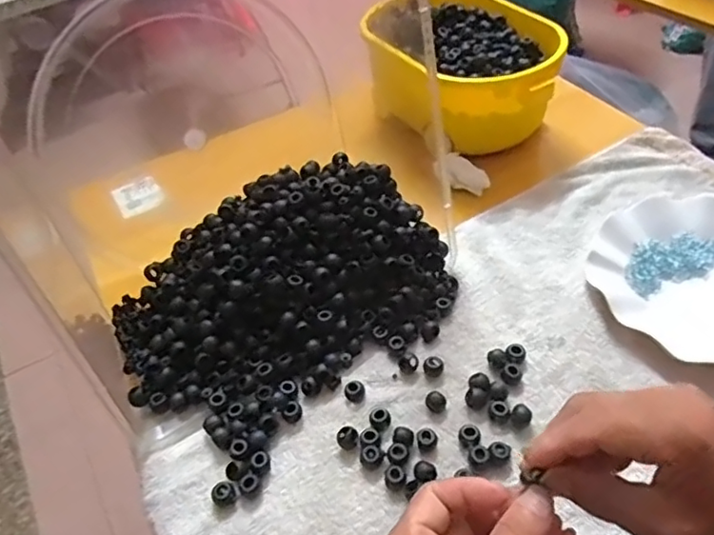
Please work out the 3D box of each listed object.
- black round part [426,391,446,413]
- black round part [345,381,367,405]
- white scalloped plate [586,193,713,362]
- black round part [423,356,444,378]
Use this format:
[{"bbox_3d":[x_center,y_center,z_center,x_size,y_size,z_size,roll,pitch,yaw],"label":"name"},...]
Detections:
[{"bbox_3d":[0.058,0.099,0.431,0.015,0.012,0.012,4,47,10],"label":"black round part"},{"bbox_3d":[-0.002,0.094,0.440,0.016,0.012,0.013,-7,46,0],"label":"black round part"},{"bbox_3d":[0.300,-0.001,0.488,0.182,0.027,0.187,-3,46,3],"label":"white scalloped plate"},{"bbox_3d":[0.059,0.076,0.451,0.015,0.011,0.014,-3,46,3],"label":"black round part"}]

